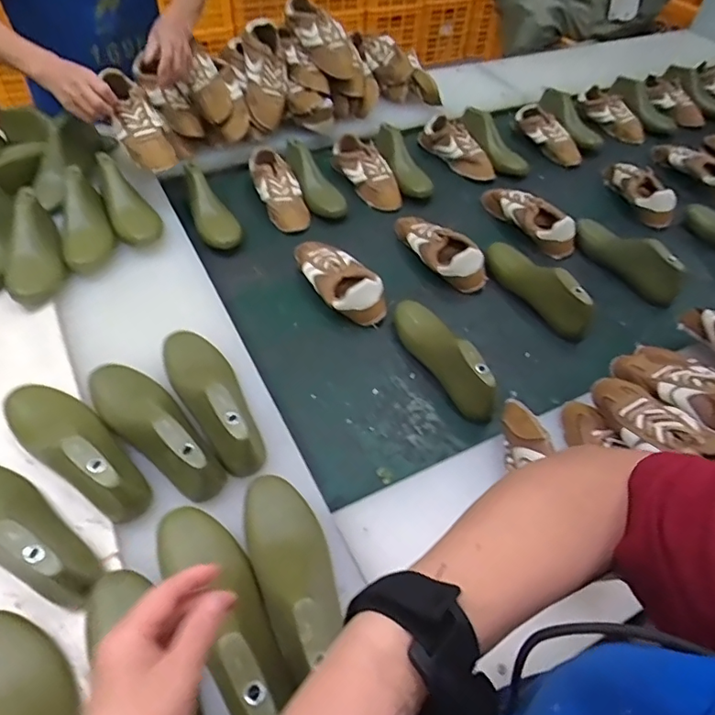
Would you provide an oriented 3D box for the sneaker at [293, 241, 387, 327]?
[{"bbox_3d":[-0.036,-0.146,0.894,0.095,0.064,0.227,-24,56,-23],"label":"sneaker"}]

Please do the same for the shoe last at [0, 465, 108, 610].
[{"bbox_3d":[-0.368,0.169,0.540,0.246,0.089,0.079,27,53,17],"label":"shoe last"}]

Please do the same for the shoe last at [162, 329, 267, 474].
[{"bbox_3d":[-0.186,0.043,0.652,0.080,0.091,0.240,-22,55,-21],"label":"shoe last"}]

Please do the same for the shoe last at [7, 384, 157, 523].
[{"bbox_3d":[-0.333,0.094,0.592,0.245,0.082,0.080,37,56,24],"label":"shoe last"}]

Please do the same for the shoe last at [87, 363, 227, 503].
[{"bbox_3d":[-0.251,0.073,0.633,0.244,0.080,0.081,35,56,23],"label":"shoe last"}]

